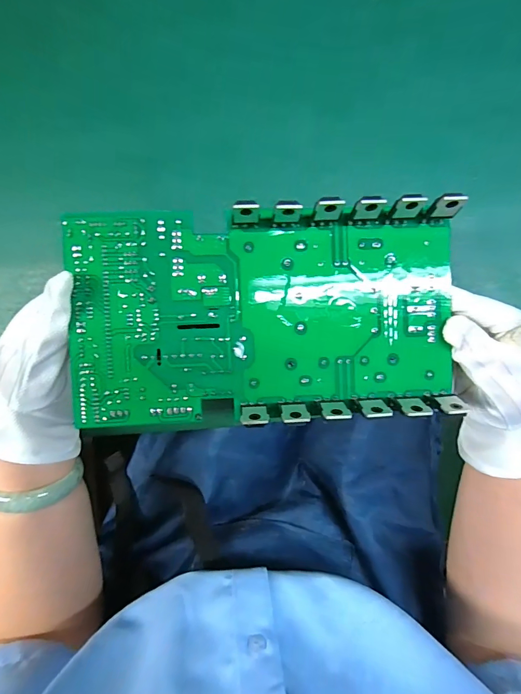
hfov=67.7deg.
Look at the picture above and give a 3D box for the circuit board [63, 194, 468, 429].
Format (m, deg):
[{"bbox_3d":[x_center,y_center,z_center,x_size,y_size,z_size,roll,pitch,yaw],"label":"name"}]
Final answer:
[{"bbox_3d":[0.003,-0.020,0.226,0.223,0.029,0.125,-4,92,0],"label":"circuit board"}]

